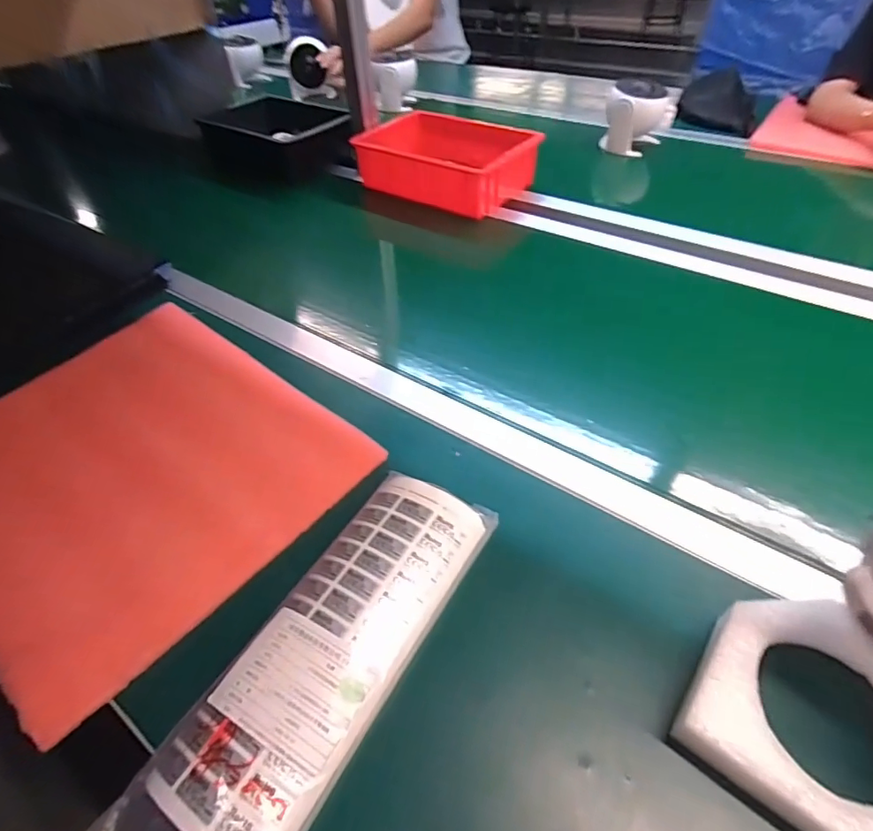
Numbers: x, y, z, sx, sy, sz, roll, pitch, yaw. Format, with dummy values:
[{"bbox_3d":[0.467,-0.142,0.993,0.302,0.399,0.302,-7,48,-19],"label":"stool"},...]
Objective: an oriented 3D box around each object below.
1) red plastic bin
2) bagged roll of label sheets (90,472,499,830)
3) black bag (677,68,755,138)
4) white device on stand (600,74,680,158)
[{"bbox_3d":[0.017,-0.465,0.928,0.283,0.080,0.208,26,53,26],"label":"red plastic bin"},{"bbox_3d":[-0.086,0.177,0.359,0.106,0.034,0.335,23,52,23],"label":"bagged roll of label sheets"},{"bbox_3d":[0.635,-0.703,1.141,0.171,0.095,0.140,18,50,20],"label":"black bag"},{"bbox_3d":[0.418,-0.617,1.037,0.125,0.108,0.131,18,50,20],"label":"white device on stand"}]

